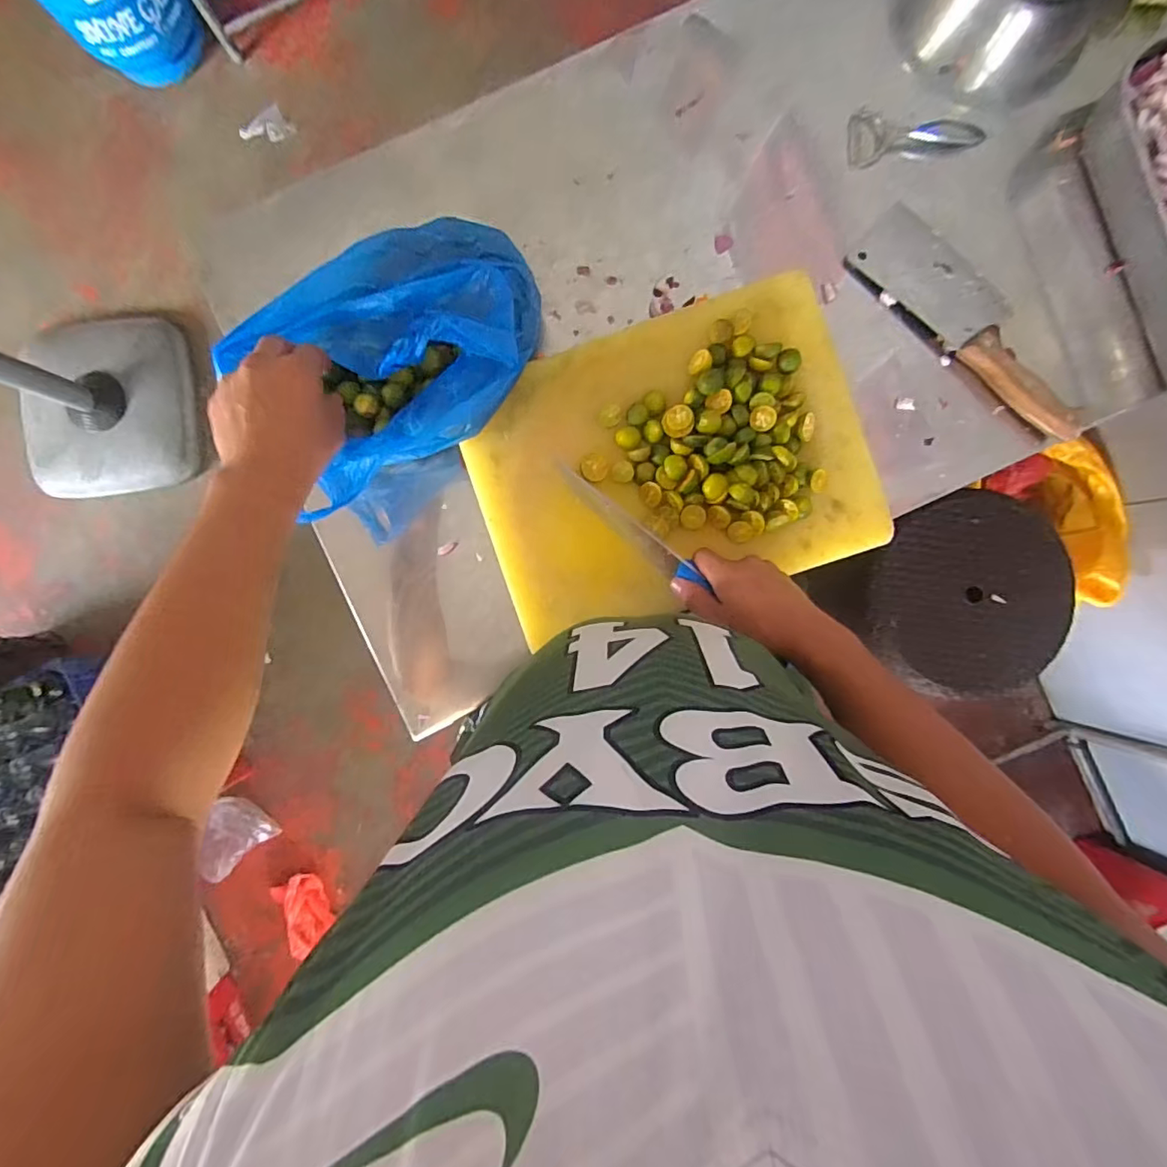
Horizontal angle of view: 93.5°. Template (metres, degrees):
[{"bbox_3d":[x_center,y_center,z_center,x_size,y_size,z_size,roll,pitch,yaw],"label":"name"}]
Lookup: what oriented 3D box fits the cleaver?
[{"bbox_3d":[0.425,-0.284,0.594,0.298,0.033,0.082,42,90,0],"label":"cleaver"}]

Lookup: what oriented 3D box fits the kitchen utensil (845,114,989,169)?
[{"bbox_3d":[0.365,-0.493,0.595,0.149,0.013,0.057,-7,90,0],"label":"kitchen utensil"}]

